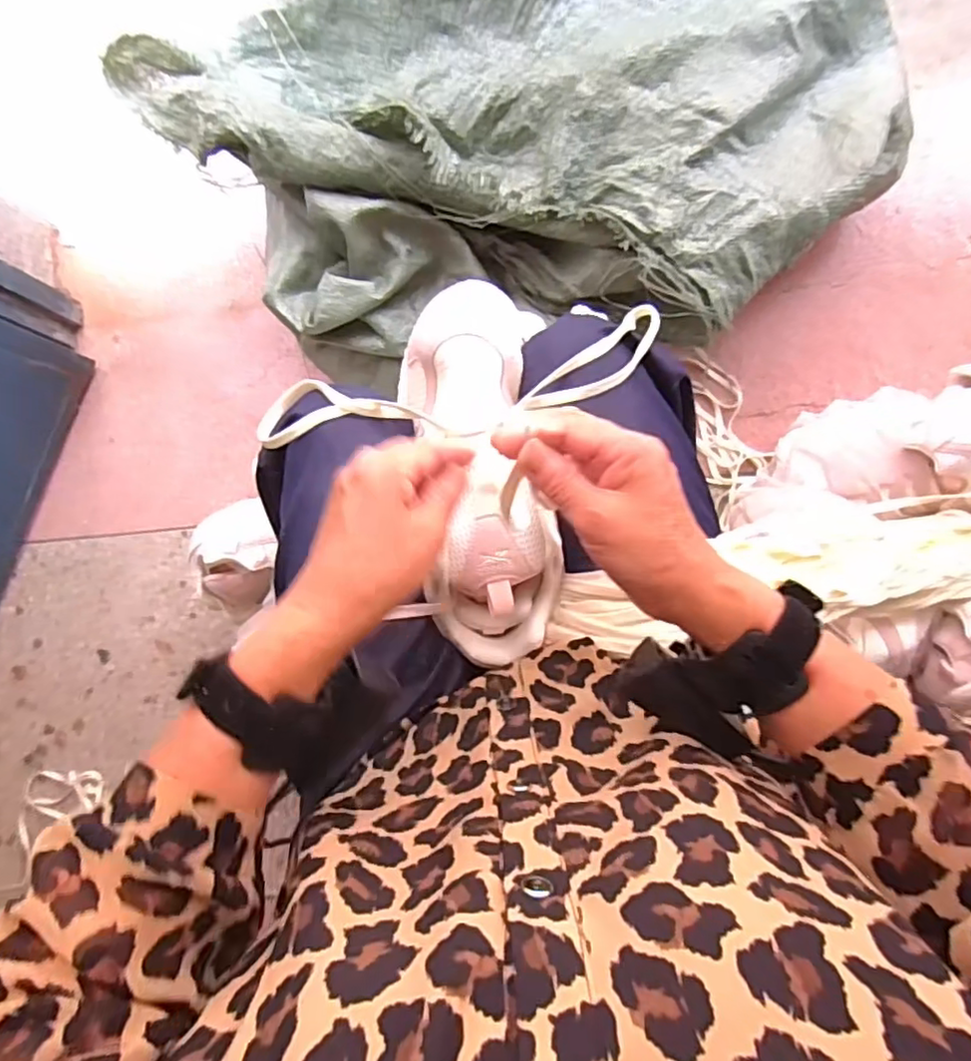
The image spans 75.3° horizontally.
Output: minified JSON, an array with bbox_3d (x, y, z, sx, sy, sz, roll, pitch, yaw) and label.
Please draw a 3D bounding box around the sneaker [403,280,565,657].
[{"bbox_3d":[-0.003,-0.059,0.472,0.095,0.119,0.304,-7,79,4],"label":"sneaker"}]

